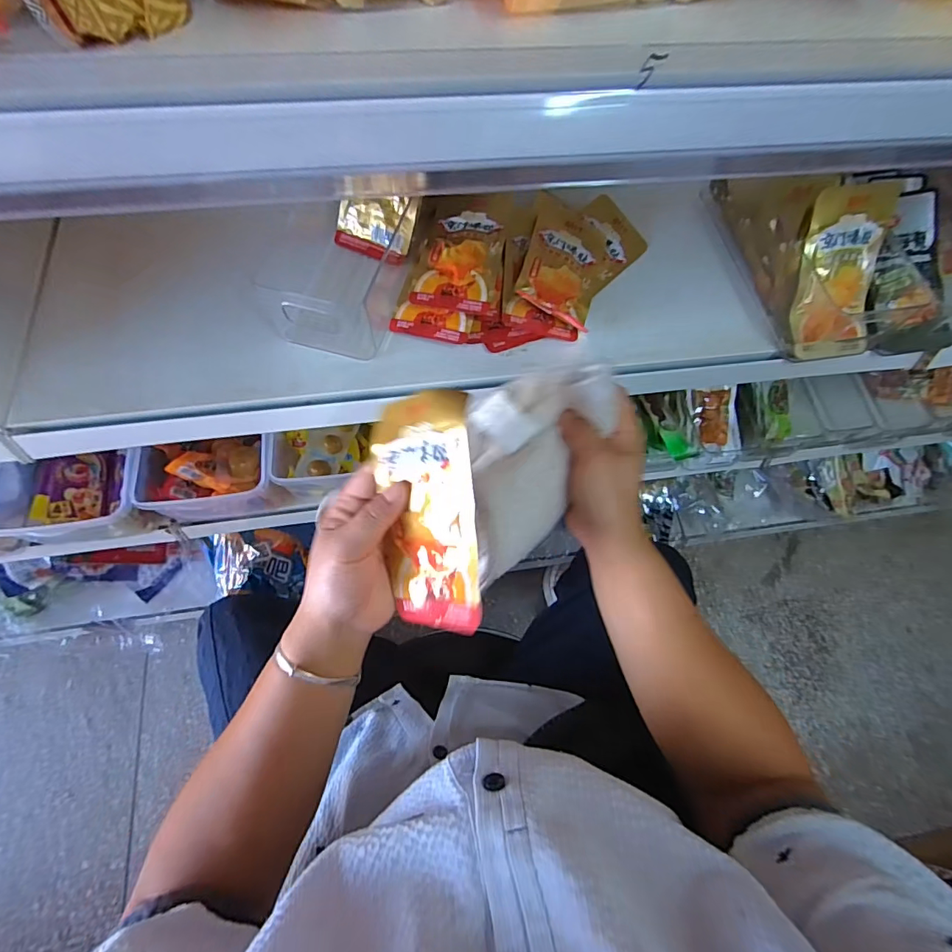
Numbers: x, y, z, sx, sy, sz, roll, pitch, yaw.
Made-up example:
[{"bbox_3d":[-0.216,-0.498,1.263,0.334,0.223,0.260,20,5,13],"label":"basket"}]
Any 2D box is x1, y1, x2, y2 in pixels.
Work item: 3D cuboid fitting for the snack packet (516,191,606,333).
[{"bbox_3d":[0.092,-0.227,0.494,0.080,0.014,0.159,20,68,-12],"label":"snack packet"}]

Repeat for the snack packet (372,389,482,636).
[{"bbox_3d":[-0.031,0.021,0.304,0.080,0.011,0.149,-12,84,38],"label":"snack packet"}]

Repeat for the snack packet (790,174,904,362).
[{"bbox_3d":[0.350,-0.189,0.451,0.075,0.150,0.029,-7,25,-4],"label":"snack packet"}]

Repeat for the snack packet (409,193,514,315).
[{"bbox_3d":[-0.011,-0.229,0.476,0.079,0.013,0.151,10,68,1],"label":"snack packet"}]

